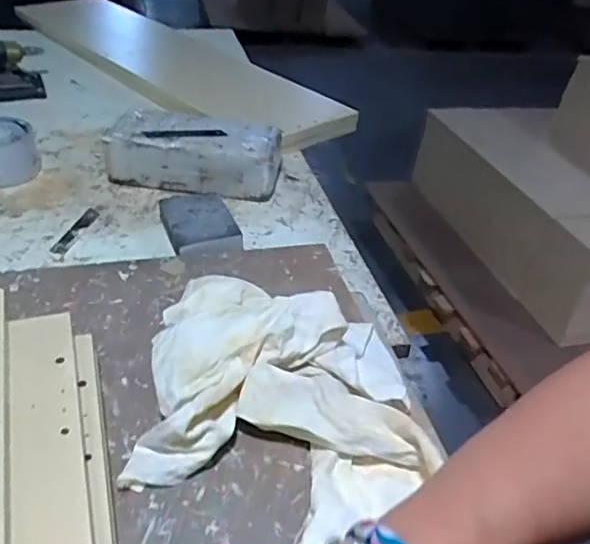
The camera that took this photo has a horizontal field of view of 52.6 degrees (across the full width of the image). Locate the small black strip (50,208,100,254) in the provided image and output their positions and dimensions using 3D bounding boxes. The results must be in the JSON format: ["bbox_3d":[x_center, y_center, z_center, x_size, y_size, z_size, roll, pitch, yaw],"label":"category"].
[{"bbox_3d":[-0.244,-0.046,0.662,0.018,0.004,0.088,10,35,7],"label":"small black strip"}]

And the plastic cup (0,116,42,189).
[{"bbox_3d":[-0.363,-0.149,0.733,0.084,0.059,0.092,-9,39,-20],"label":"plastic cup"}]

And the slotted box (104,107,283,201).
[{"bbox_3d":[-0.125,-0.150,0.756,0.212,0.072,0.097,10,36,4],"label":"slotted box"}]

